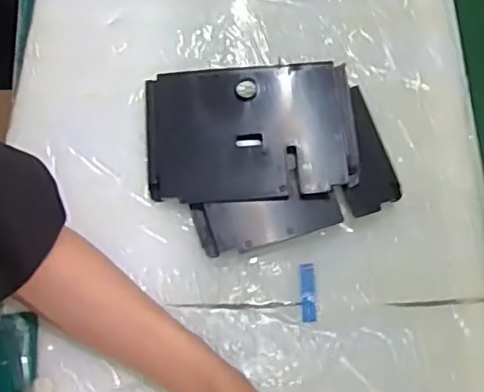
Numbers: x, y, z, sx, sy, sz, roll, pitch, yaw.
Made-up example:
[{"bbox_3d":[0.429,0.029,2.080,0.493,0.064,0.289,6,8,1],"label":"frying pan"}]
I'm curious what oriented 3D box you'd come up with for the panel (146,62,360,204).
[{"bbox_3d":[0.008,-0.056,0.552,0.184,0.024,0.121,-4,75,-4],"label":"panel"}]

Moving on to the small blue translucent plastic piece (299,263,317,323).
[{"bbox_3d":[0.057,0.082,0.518,0.013,0.004,0.049,-1,74,-4],"label":"small blue translucent plastic piece"}]

